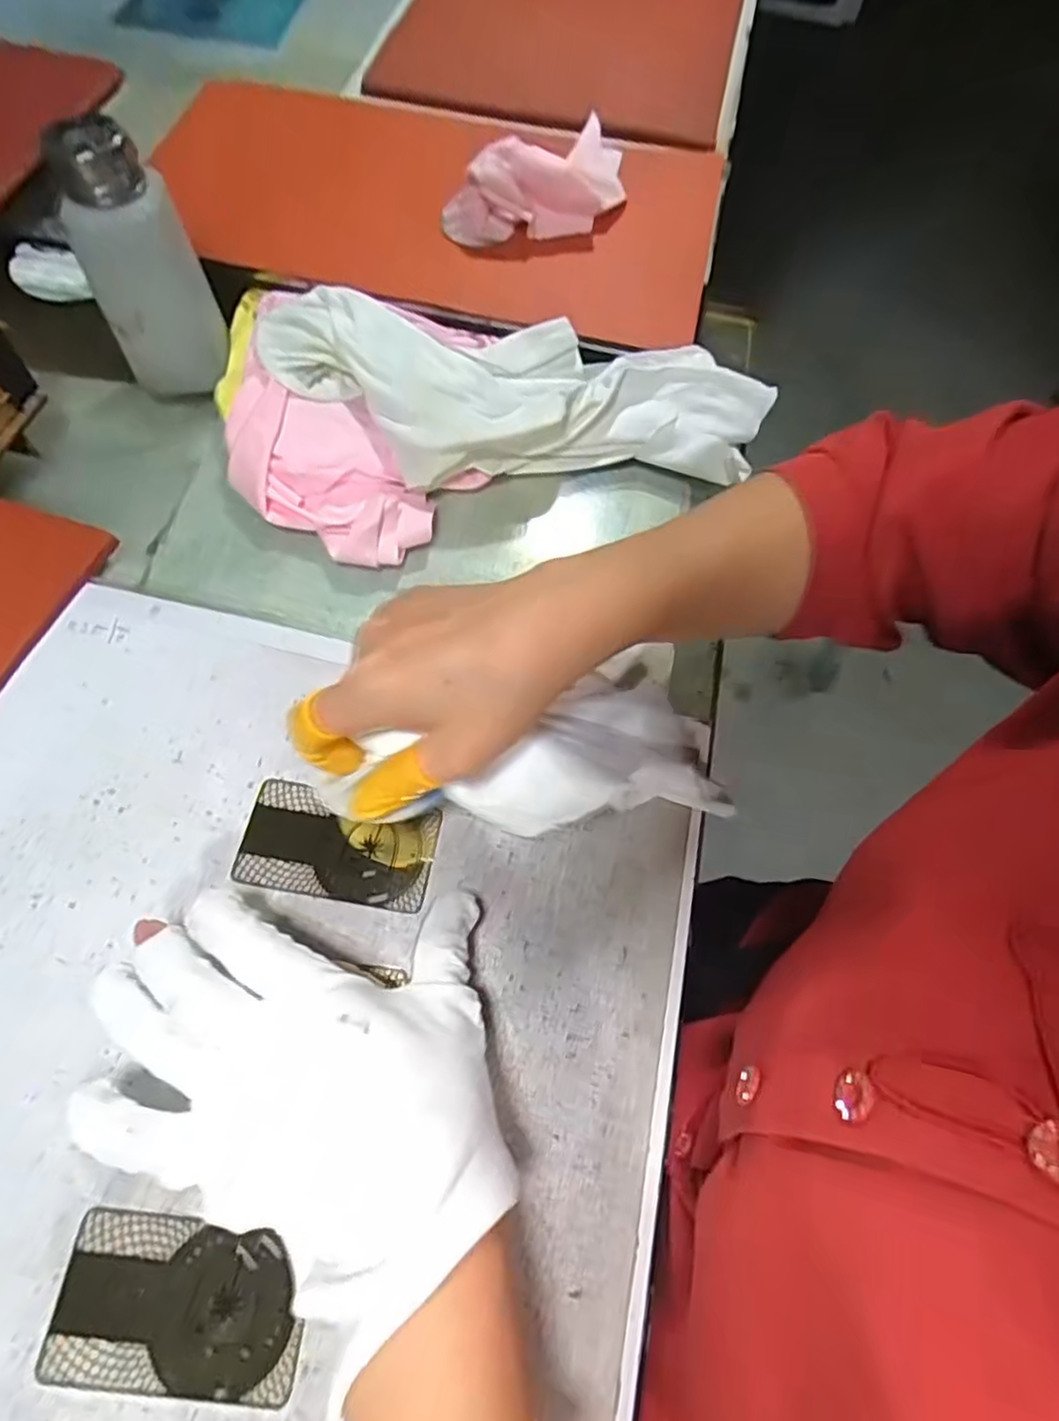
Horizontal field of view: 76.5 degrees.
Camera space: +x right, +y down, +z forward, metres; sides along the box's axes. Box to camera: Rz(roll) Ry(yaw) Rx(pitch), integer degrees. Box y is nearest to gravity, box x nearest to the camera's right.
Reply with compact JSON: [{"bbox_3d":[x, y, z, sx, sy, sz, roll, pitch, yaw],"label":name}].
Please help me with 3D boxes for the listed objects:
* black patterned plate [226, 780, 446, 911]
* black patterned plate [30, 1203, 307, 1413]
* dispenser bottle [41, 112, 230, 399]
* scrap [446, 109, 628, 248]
[{"bbox_3d":[-0.087,0.061,0.307,0.086,0.005,0.047,11,64,2],"label":"black patterned plate"},{"bbox_3d":[-0.123,0.209,0.237,0.085,0.004,0.048,7,64,0],"label":"black patterned plate"},{"bbox_3d":[-0.210,-0.237,0.374,0.053,0.132,0.050,-11,66,-8],"label":"dispenser bottle"},{"bbox_3d":[0.004,-0.338,0.432,0.118,0.064,0.042,-3,65,-4],"label":"scrap"}]

